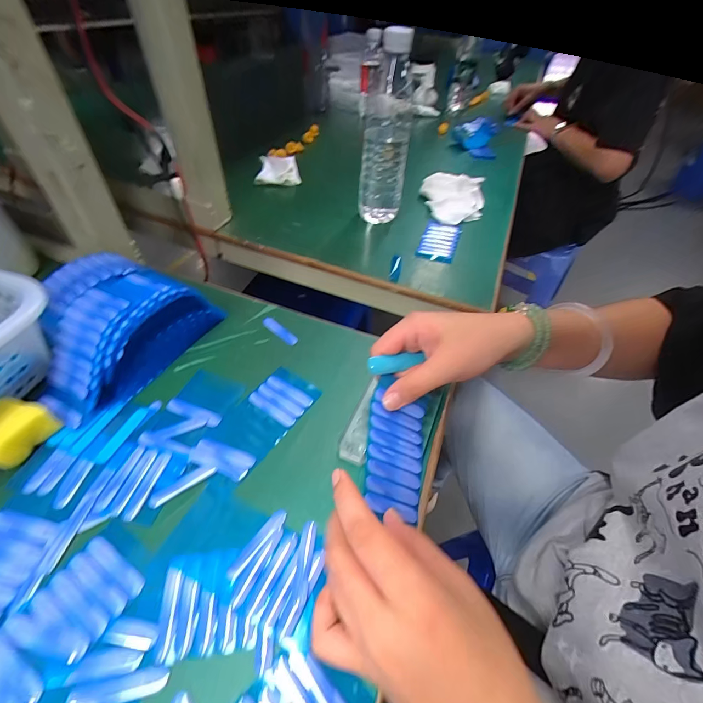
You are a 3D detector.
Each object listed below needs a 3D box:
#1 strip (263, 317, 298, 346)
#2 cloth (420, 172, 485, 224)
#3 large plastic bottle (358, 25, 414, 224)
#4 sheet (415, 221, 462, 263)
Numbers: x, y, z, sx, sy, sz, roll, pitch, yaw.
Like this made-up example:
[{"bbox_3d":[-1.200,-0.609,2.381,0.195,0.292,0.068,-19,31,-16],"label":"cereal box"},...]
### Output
[{"bbox_3d":[-0.078,-0.024,0.376,0.053,0.004,0.013,36,55,24],"label":"strip"},{"bbox_3d":[0.180,-0.282,0.607,0.110,0.029,0.169,17,49,9],"label":"cloth"},{"bbox_3d":[0.052,-0.306,0.490,0.068,0.220,0.073,7,49,1],"label":"large plastic bottle"},{"bbox_3d":[0.135,-0.171,0.522,0.054,0.004,0.118,16,48,14],"label":"sheet"}]

